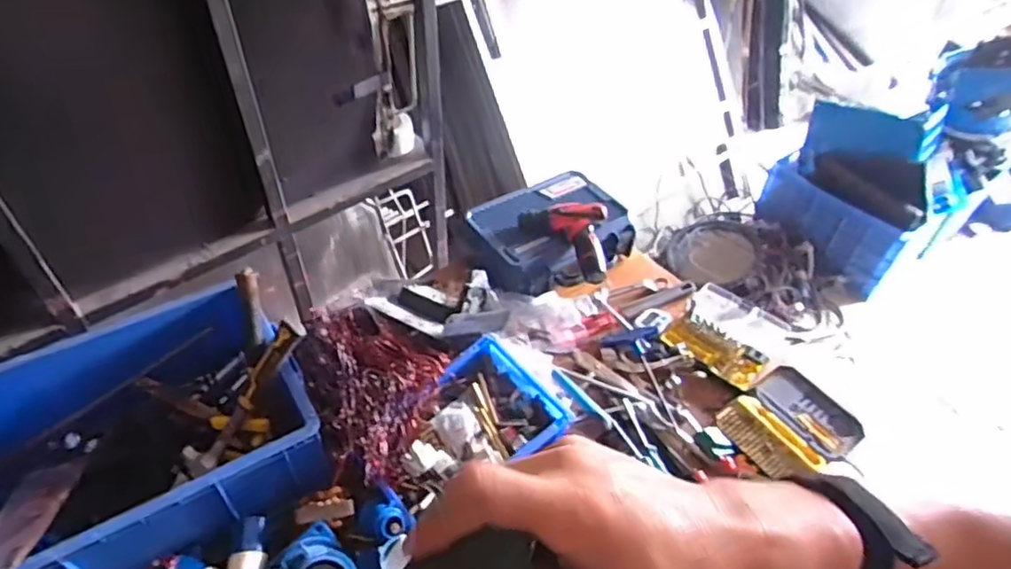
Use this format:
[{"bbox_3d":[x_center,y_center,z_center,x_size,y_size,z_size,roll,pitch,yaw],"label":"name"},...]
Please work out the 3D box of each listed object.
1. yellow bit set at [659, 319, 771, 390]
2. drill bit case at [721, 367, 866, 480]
[{"bbox_3d":[0.413,0.129,1.208,0.190,0.029,0.105,33,52,26],"label":"yellow bit set"},{"bbox_3d":[0.532,0.267,1.138,0.245,0.042,0.186,-25,51,-25],"label":"drill bit case"}]

